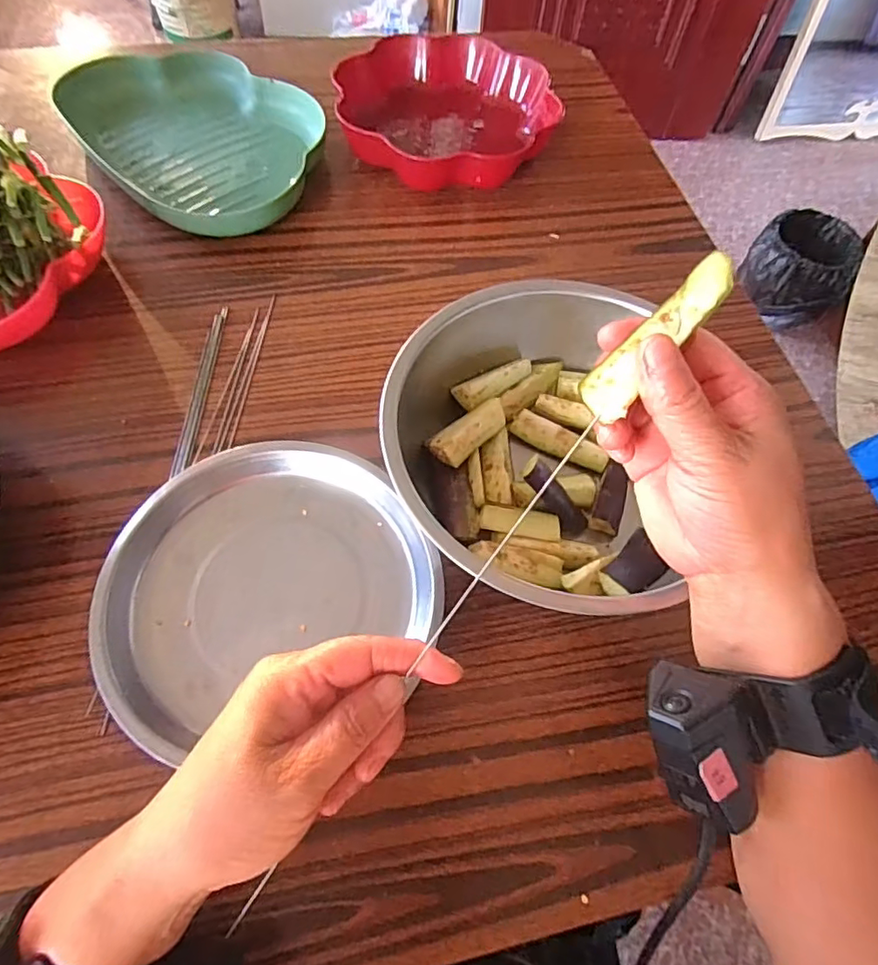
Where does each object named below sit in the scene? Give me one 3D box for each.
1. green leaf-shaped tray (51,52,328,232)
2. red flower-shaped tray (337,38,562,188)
[{"bbox_3d":[-0.222,-0.325,0.513,0.176,0.035,0.246,-41,72,-21],"label":"green leaf-shaped tray"},{"bbox_3d":[0.008,-0.356,0.539,0.186,0.046,0.192,-29,68,-17],"label":"red flower-shaped tray"}]

